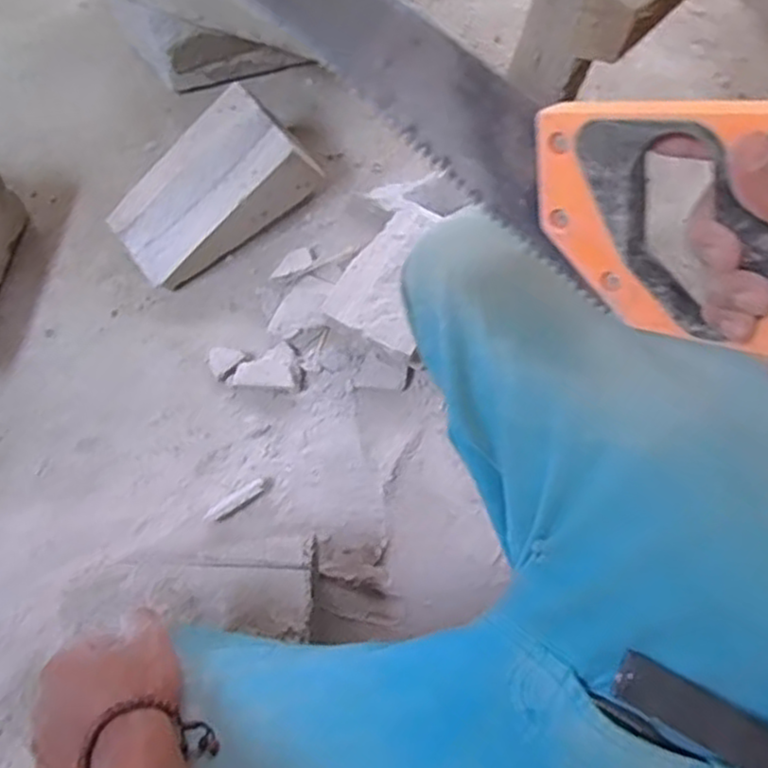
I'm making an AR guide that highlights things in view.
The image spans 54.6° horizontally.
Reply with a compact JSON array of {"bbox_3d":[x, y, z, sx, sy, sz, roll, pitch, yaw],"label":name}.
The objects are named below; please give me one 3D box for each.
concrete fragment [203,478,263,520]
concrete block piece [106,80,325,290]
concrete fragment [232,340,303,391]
[{"bbox_3d":[-0.141,0.110,0.704,0.061,0.005,0.014,-34,75,-9],"label":"concrete fragment"},{"bbox_3d":[-0.181,-0.200,0.764,0.201,0.105,0.112,-39,76,-10],"label":"concrete block piece"},{"bbox_3d":[-0.118,-0.017,0.748,0.066,0.016,0.048,-3,73,0],"label":"concrete fragment"}]

